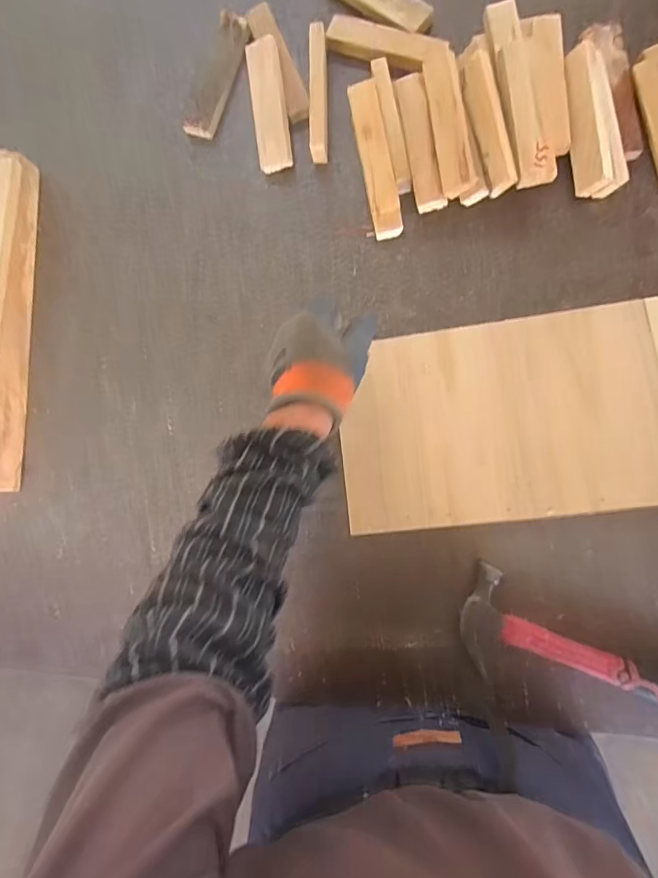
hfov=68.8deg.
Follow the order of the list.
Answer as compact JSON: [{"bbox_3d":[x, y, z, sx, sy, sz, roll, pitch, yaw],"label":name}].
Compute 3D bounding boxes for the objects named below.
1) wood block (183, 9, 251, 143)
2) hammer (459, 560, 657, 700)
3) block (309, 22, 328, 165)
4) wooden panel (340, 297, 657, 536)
[{"bbox_3d":[-0.146,-0.469,0.622,0.046,0.016,0.155,21,91,9],"label":"wood block"},{"bbox_3d":[0.296,0.262,0.530,0.322,0.029,0.105,27,92,9],"label":"hammer"},{"bbox_3d":[-0.012,-0.432,0.597,0.022,0.037,0.163,-1,88,9],"label":"block"},{"bbox_3d":[0.232,-0.027,0.545,0.430,0.027,0.225,-7,87,8],"label":"wooden panel"}]

